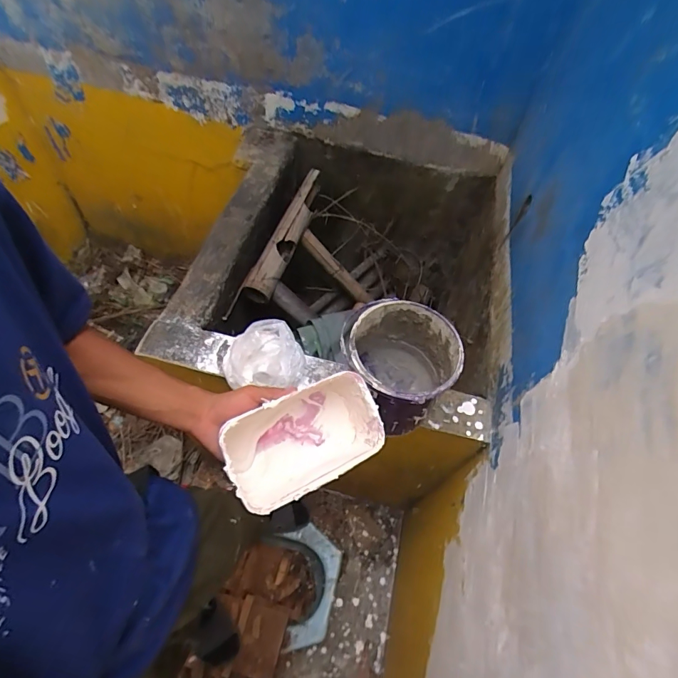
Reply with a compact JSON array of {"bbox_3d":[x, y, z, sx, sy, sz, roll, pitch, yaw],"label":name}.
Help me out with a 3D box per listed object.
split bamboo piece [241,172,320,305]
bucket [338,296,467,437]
[{"bbox_3d":[-0.145,-0.333,1.241,0.072,0.071,0.511,17,62,8],"label":"split bamboo piece"},{"bbox_3d":[0.108,0.049,0.760,0.189,0.186,0.185,0,61,-1],"label":"bucket"}]

